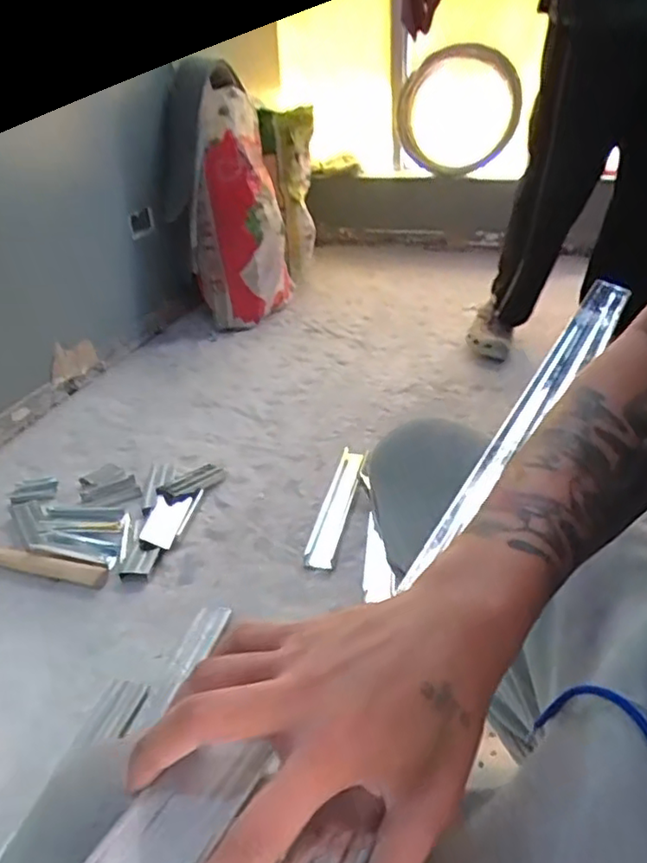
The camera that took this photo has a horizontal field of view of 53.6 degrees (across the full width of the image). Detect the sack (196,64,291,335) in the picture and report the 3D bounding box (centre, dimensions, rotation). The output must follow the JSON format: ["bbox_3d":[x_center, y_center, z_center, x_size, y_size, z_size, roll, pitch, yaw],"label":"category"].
[{"bbox_3d":[-0.250,-0.648,1.850,0.265,0.660,0.305,-6,31,-5],"label":"sack"}]

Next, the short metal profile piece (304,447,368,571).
[{"bbox_3d":[0.027,0.125,1.175,0.053,0.022,0.339,5,32,13],"label":"short metal profile piece"}]

